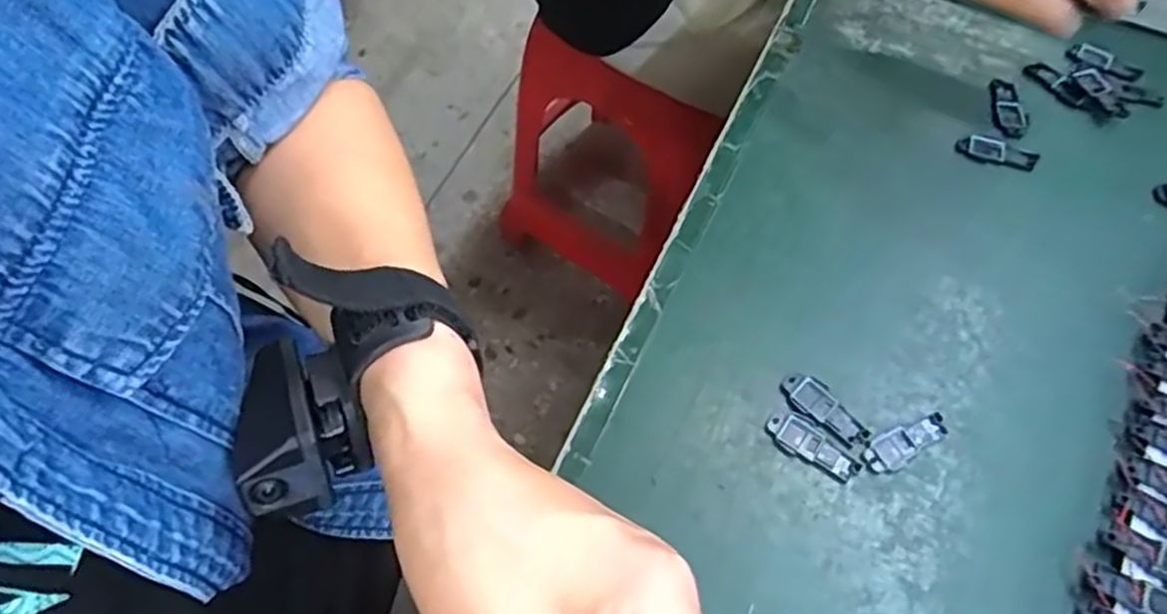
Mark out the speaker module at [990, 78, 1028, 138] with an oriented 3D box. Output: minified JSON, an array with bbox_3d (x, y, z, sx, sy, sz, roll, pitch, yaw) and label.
[{"bbox_3d":[0.233,-0.110,0.413,0.015,0.004,0.045,7,61,2],"label":"speaker module"}]

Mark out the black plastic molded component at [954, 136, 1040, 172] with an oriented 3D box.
[{"bbox_3d":[0.218,-0.083,0.398,0.040,0.004,0.016,18,62,8],"label":"black plastic molded component"}]

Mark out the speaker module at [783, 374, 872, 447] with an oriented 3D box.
[{"bbox_3d":[0.104,0.043,0.321,0.015,0.004,0.040,-40,69,-21],"label":"speaker module"}]

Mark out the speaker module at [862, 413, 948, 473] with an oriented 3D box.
[{"bbox_3d":[0.136,0.057,0.316,0.040,0.004,0.014,-26,64,-15],"label":"speaker module"}]

